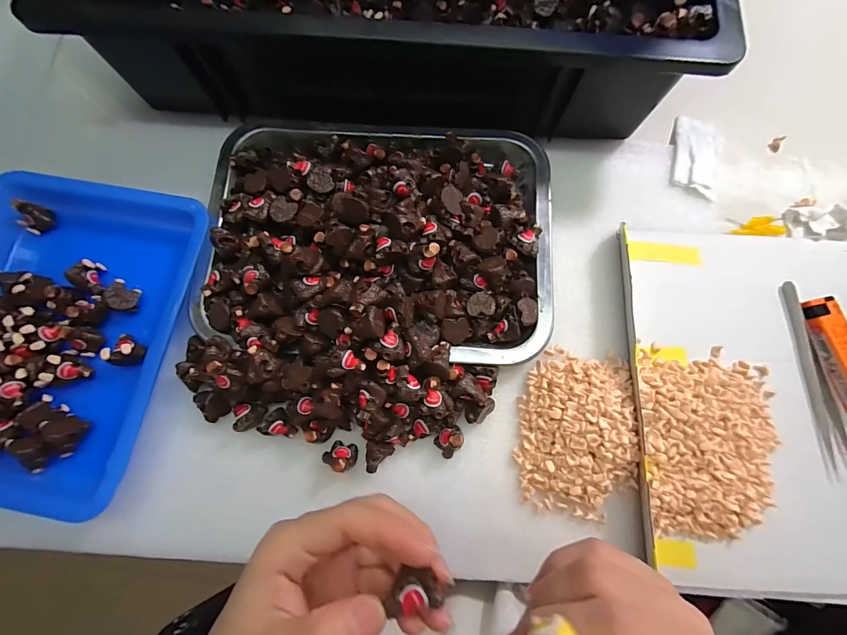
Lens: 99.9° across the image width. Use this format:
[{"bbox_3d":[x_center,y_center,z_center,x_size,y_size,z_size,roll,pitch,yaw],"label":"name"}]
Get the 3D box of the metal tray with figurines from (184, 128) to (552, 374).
[{"bbox_3d":[-0.031,-0.059,0.256,0.249,0.055,0.189,2,77,1],"label":"metal tray with figurines"}]

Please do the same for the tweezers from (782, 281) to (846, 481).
[{"bbox_3d":[0.279,0.040,0.251,0.018,0.009,0.132,-2,77,1],"label":"tweezers"}]

